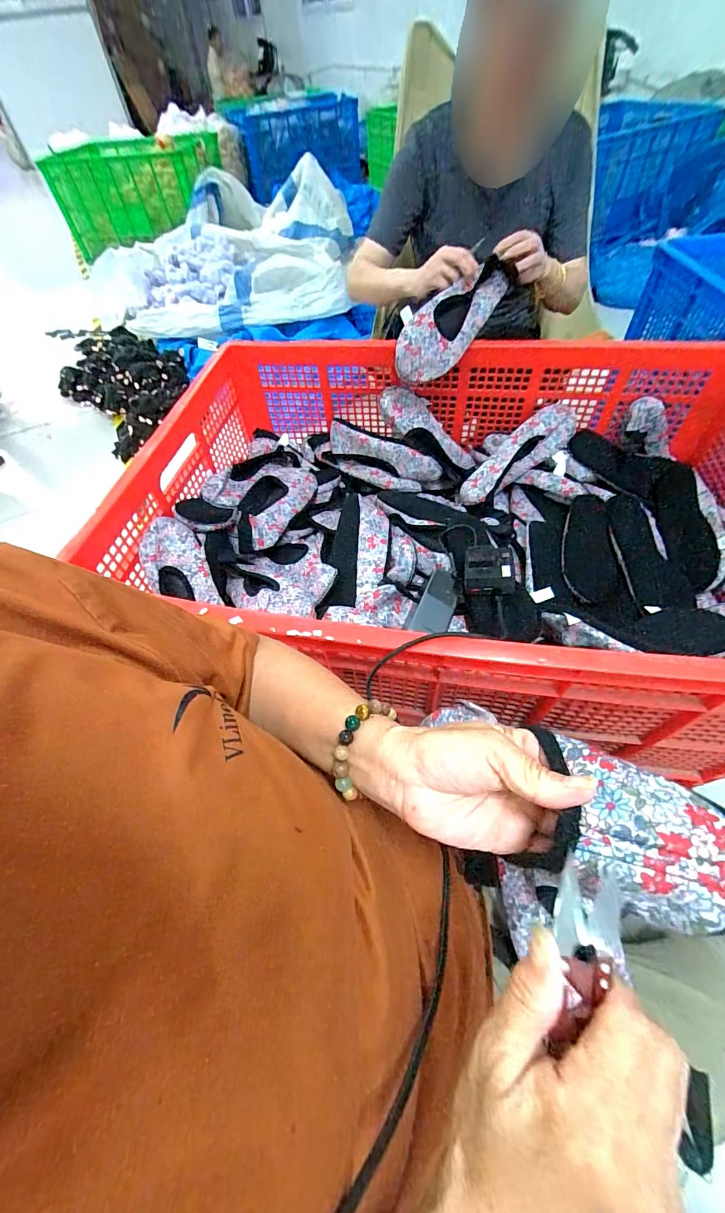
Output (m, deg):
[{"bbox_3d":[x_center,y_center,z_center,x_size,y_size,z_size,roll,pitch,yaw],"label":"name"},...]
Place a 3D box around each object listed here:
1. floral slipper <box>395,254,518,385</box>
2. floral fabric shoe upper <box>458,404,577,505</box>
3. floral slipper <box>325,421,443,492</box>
[{"bbox_3d":[0.153,-0.497,0.730,0.241,0.093,0.070,-46,62,-5],"label":"floral slipper"},{"bbox_3d":[0.320,-0.310,0.850,0.277,0.073,0.067,-39,58,5],"label":"floral fabric shoe upper"},{"bbox_3d":[0.032,-0.312,0.888,0.255,0.092,0.059,23,60,19],"label":"floral slipper"}]

